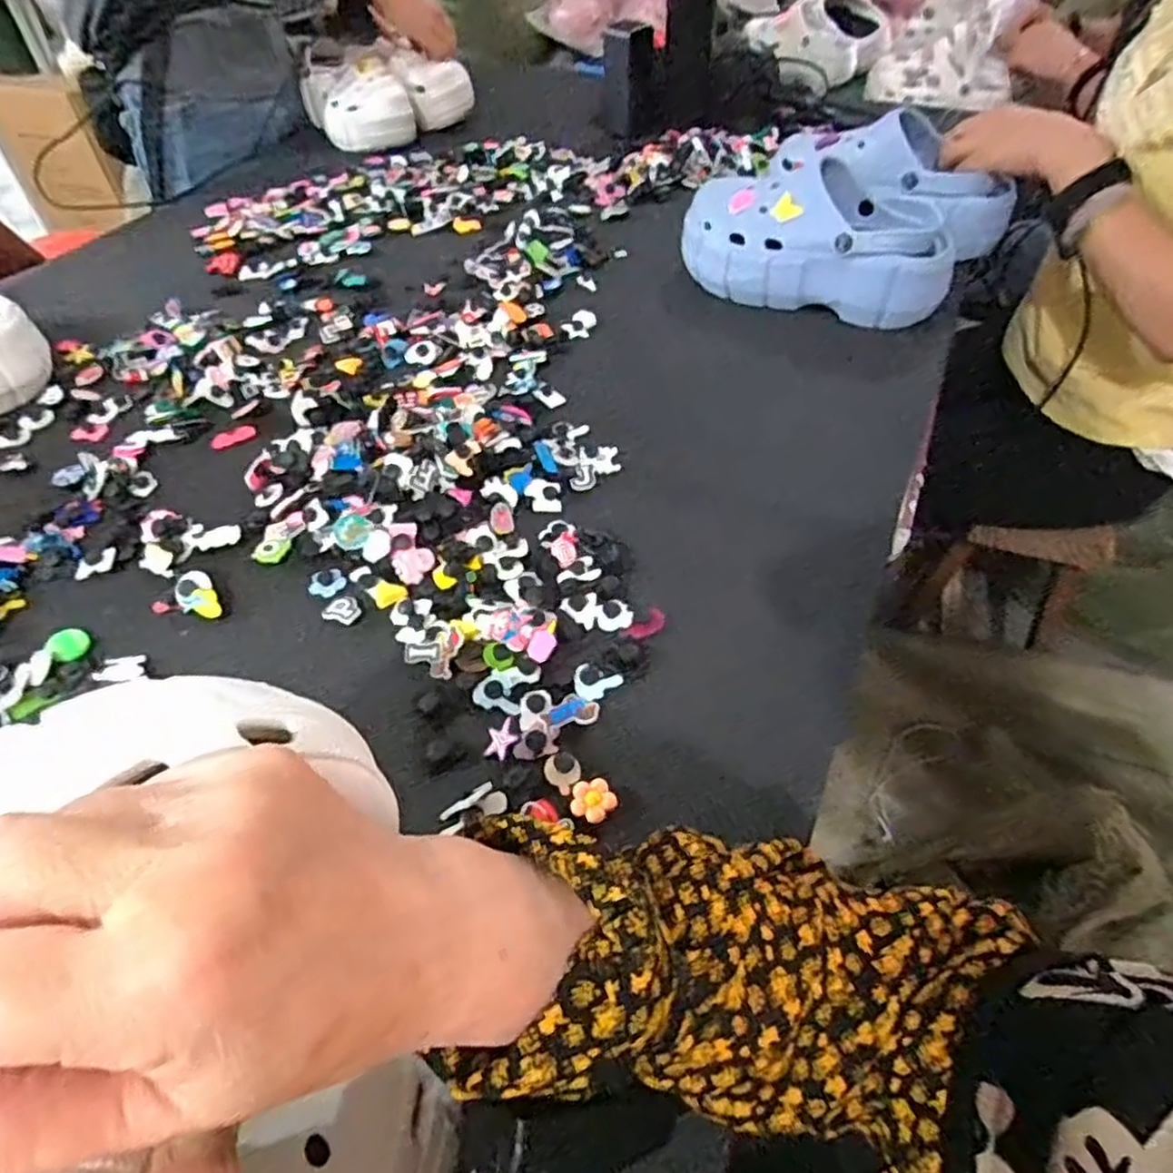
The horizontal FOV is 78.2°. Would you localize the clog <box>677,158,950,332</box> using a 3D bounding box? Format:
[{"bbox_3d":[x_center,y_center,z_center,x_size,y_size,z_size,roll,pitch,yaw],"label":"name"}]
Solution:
[{"bbox_3d":[0.219,-0.329,0.700,0.259,0.104,0.096,17,52,16],"label":"clog"}]

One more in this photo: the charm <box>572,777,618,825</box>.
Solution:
[{"bbox_3d":[0.003,0.113,0.383,0.024,0.008,0.022,18,52,17],"label":"charm"}]

